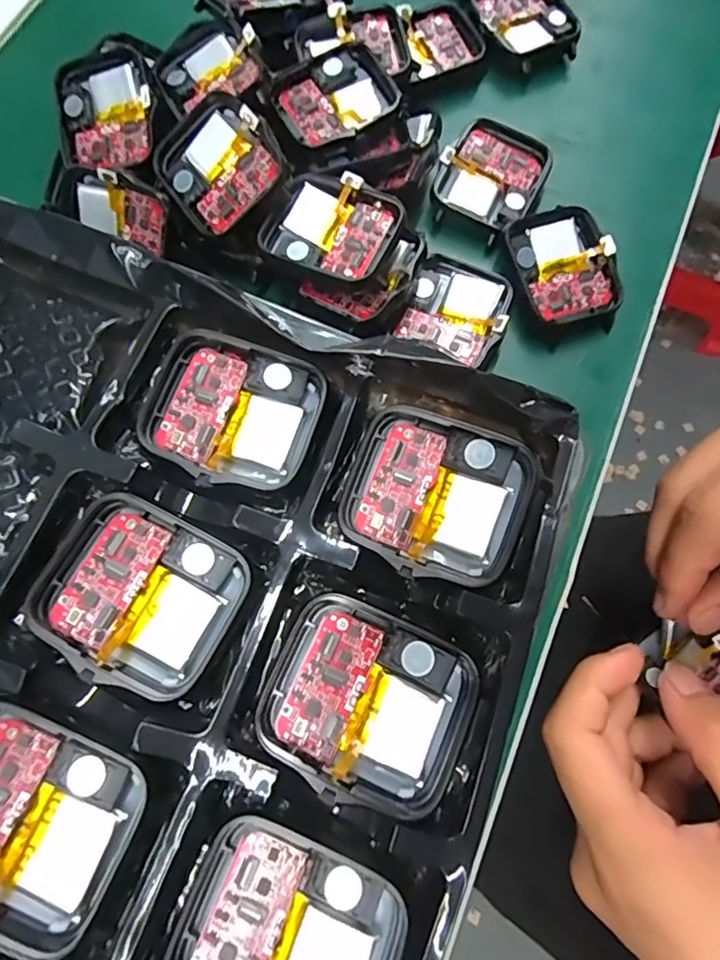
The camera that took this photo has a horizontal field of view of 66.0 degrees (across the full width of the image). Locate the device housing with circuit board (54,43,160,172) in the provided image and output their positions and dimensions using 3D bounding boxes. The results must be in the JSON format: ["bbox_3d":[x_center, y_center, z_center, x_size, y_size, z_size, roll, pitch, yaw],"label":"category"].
[{"bbox_3d":[-0.092,-0.136,0.203,0.039,0.006,0.041,1,97,7],"label":"device housing with circuit board"}]

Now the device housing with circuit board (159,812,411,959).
[{"bbox_3d":[-0.015,0.091,0.109,0.043,0.006,0.036,21,74,7],"label":"device housing with circuit board"}]

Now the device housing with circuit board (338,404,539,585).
[{"bbox_3d":[0.018,0.003,0.135,0.042,0.005,0.038,23,84,11],"label":"device housing with circuit board"}]

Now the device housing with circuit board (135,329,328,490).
[{"bbox_3d":[-0.033,-0.018,0.143,0.043,0.006,0.037,17,75,-2],"label":"device housing with circuit board"}]

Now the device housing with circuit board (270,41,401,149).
[{"bbox_3d":[-0.009,-0.138,0.204,0.041,0.012,0.037,-39,78,-6],"label":"device housing with circuit board"}]

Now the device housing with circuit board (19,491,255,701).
[{"bbox_3d":[-0.051,0.025,0.127,0.043,0.012,0.037,26,75,8],"label":"device housing with circuit board"}]

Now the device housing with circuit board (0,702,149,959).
[{"bbox_3d":[-0.068,0.067,0.110,0.041,0.012,0.036,21,74,7],"label":"device housing with circuit board"}]

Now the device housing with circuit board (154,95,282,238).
[{"bbox_3d":[-0.049,-0.107,0.185,0.037,0.007,0.042,-44,79,9],"label":"device housing with circuit board"}]

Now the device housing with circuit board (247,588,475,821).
[{"bbox_3d":[0.001,0.048,0.120,0.042,0.009,0.036,26,75,8],"label":"device housing with circuit board"}]

